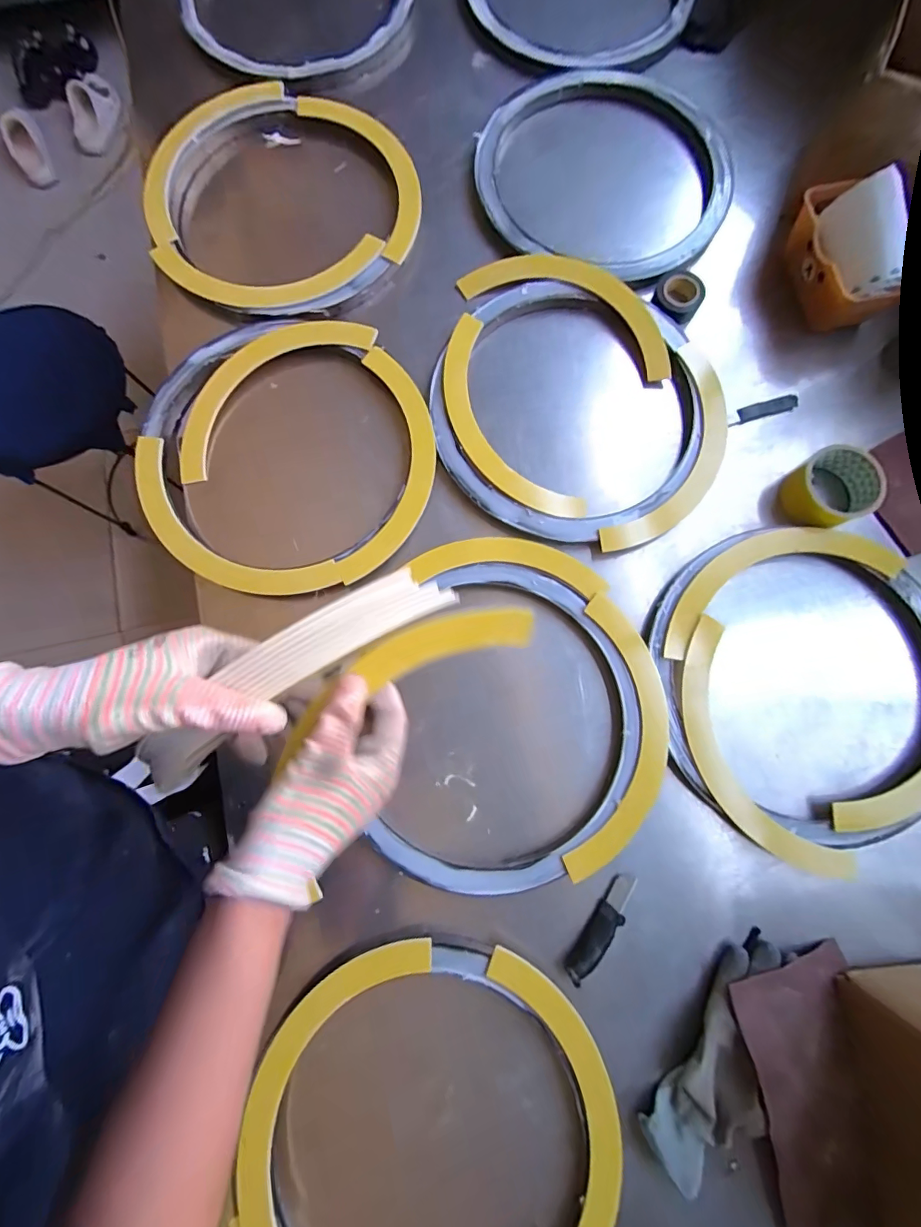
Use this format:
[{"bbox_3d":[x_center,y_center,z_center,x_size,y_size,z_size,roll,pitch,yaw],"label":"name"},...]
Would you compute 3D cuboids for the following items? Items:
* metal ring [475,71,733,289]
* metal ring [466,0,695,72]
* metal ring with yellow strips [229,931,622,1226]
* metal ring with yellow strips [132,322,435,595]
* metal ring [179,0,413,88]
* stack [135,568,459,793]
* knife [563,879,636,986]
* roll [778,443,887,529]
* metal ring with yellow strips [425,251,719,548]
[{"bbox_3d":[0.196,-0.600,0.612,0.334,0.019,0.348,0,80,0],"label":"metal ring"},{"bbox_3d":[0.175,-0.937,0.678,0.315,0.034,0.329,0,80,0],"label":"metal ring"},{"bbox_3d":[-0.028,0.489,0.418,0.325,0.034,0.352,0,80,0],"label":"metal ring with yellow strips"},{"bbox_3d":[-0.200,-0.190,0.534,0.332,0.025,0.327,0,80,0],"label":"metal ring with yellow strips"},{"bbox_3d":[-0.247,-0.916,0.680,0.342,0.034,0.342,0,80,0],"label":"metal ring"},{"bbox_3d":[-0.116,0.042,0.318,0.238,0.078,0.033,-34,81,1],"label":"stack"},{"bbox_3d":[0.141,0.312,0.456,0.027,0.014,0.107,35,82,6],"label":"knife"},{"bbox_3d":[0.426,-0.143,0.525,0.089,0.050,0.082,0,80,0],"label":"roll"},{"bbox_3d":[0.144,-0.258,0.550,0.347,0.016,0.358,0,80,0],"label":"metal ring with yellow strips"}]

